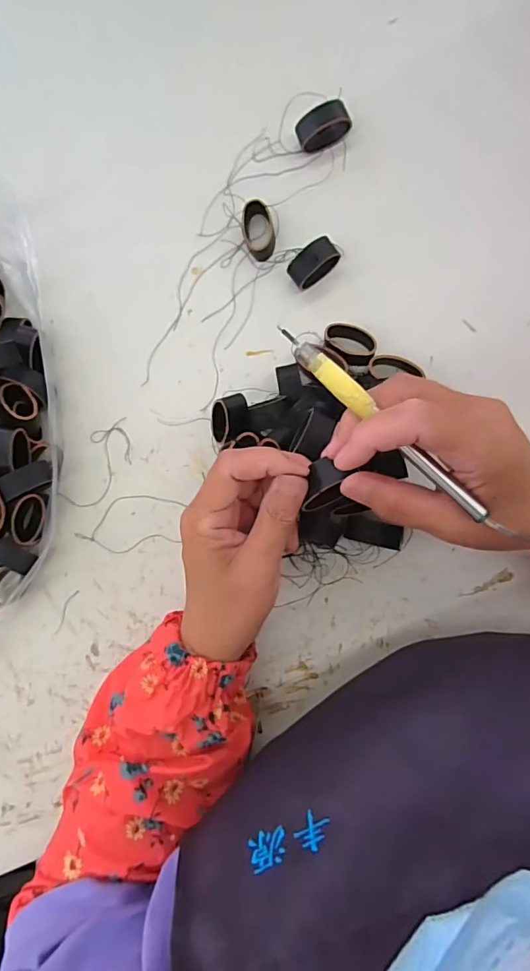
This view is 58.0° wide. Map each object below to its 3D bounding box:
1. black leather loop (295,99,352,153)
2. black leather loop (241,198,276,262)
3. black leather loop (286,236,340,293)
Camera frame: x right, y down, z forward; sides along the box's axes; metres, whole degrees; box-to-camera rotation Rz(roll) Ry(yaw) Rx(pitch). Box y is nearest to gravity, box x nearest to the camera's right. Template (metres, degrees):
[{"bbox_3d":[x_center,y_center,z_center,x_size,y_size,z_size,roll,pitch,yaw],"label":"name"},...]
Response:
[{"bbox_3d":[0.044,-0.272,0.362,0.039,0.011,0.029,-16,86,7],"label":"black leather loop"},{"bbox_3d":[-0.005,-0.196,0.367,0.024,0.014,0.042,-10,86,7],"label":"black leather loop"},{"bbox_3d":[0.037,-0.163,0.354,0.037,0.021,0.021,-36,84,5],"label":"black leather loop"}]

